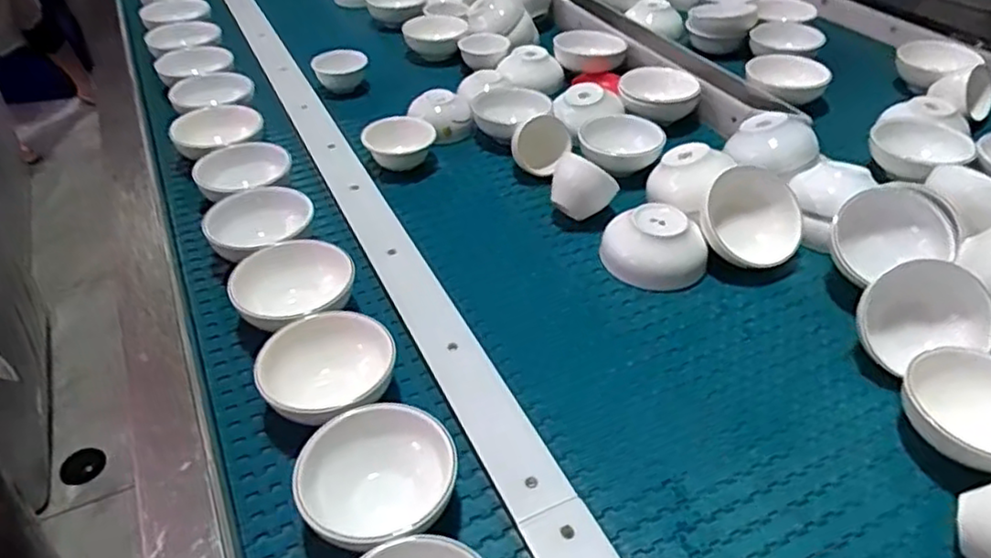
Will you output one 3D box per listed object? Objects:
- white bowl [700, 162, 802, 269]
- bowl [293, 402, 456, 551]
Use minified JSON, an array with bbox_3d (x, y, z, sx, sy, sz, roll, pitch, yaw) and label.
[{"bbox_3d":[0.288,-0.071,0.762,0.113,0.117,0.051,15,-4,-6],"label":"white bowl"},{"bbox_3d":[-0.087,0.157,0.513,0.116,0.056,0.114,0,33,0],"label":"bowl"}]

